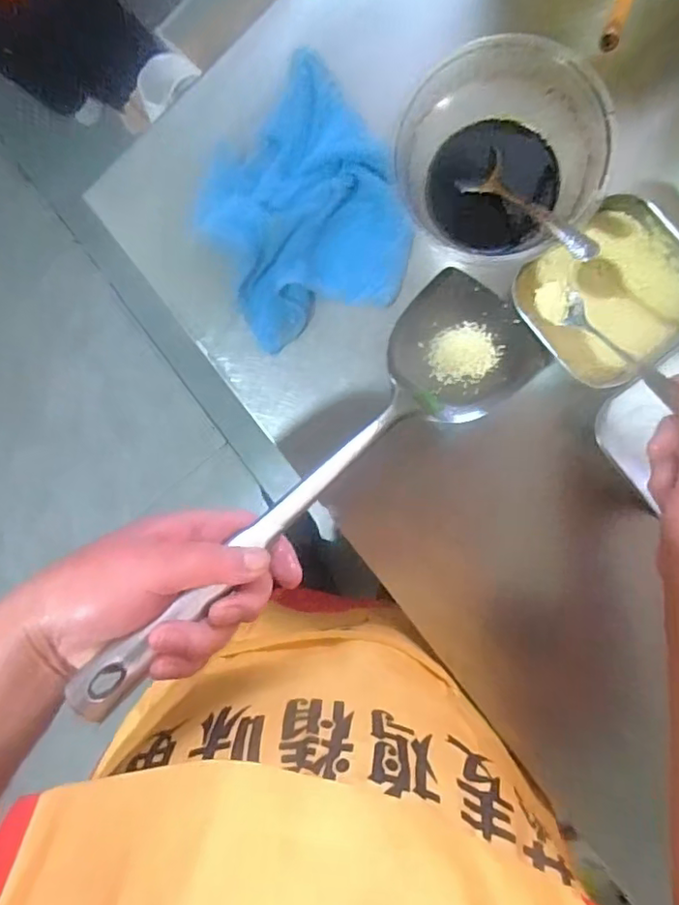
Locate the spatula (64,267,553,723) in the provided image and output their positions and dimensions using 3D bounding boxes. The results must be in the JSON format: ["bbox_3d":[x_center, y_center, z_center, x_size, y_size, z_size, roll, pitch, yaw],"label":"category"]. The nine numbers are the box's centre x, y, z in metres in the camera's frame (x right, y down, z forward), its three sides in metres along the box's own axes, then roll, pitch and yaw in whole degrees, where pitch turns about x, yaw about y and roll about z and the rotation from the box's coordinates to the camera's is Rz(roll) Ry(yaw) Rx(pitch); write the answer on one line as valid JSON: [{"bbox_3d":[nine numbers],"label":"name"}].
[{"bbox_3d":[-0.004,0.014,0.357,0.093,0.044,0.352,44,67,6],"label":"spatula"}]

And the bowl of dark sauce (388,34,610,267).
[{"bbox_3d":[0.115,-0.215,0.428,0.138,0.078,0.125,10,93,9],"label":"bowl of dark sauce"}]

